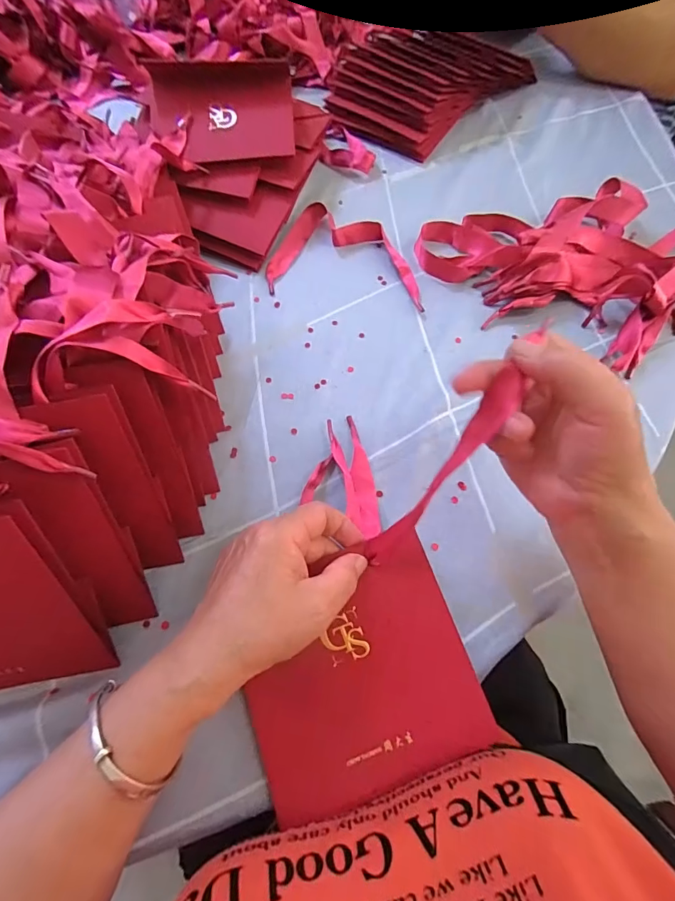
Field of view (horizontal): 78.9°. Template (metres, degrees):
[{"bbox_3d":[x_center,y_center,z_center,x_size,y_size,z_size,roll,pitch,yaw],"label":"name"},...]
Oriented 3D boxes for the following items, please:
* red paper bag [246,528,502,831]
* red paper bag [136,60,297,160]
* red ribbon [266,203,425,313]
[{"bbox_3d":[0.011,0.132,0.254,0.135,0.012,0.129,-19,77,-5],"label":"red paper bag"},{"bbox_3d":[-0.116,-0.344,0.407,0.139,0.010,0.130,-5,76,-1],"label":"red paper bag"},{"bbox_3d":[0.010,-0.195,0.405,0.151,0.019,0.107,7,67,4],"label":"red ribbon"}]

